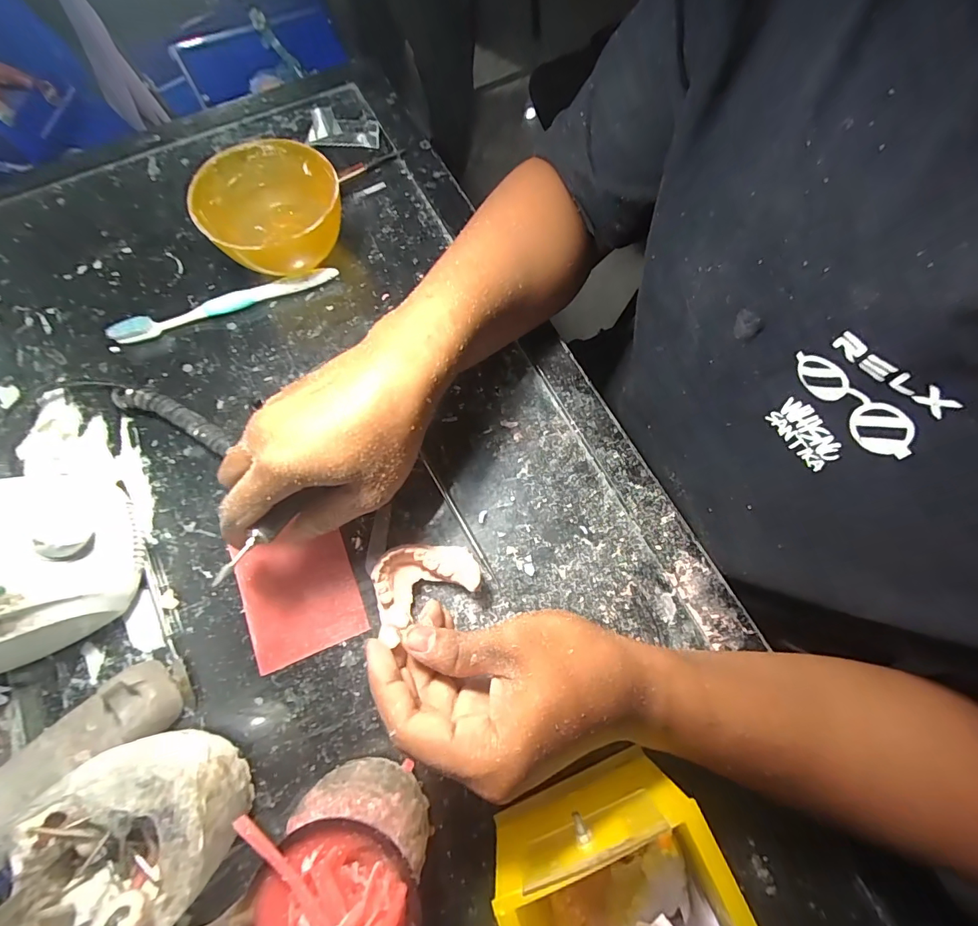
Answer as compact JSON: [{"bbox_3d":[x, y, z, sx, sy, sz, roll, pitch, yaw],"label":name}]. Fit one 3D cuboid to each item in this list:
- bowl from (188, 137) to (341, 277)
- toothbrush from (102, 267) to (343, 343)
[{"bbox_3d":[-0.175,-0.201,0.375,0.105,0.067,0.103,0,72,-1],"label":"bowl"},{"bbox_3d":[-0.223,-0.136,0.380,0.186,0.019,0.013,-19,73,-7],"label":"toothbrush"}]

